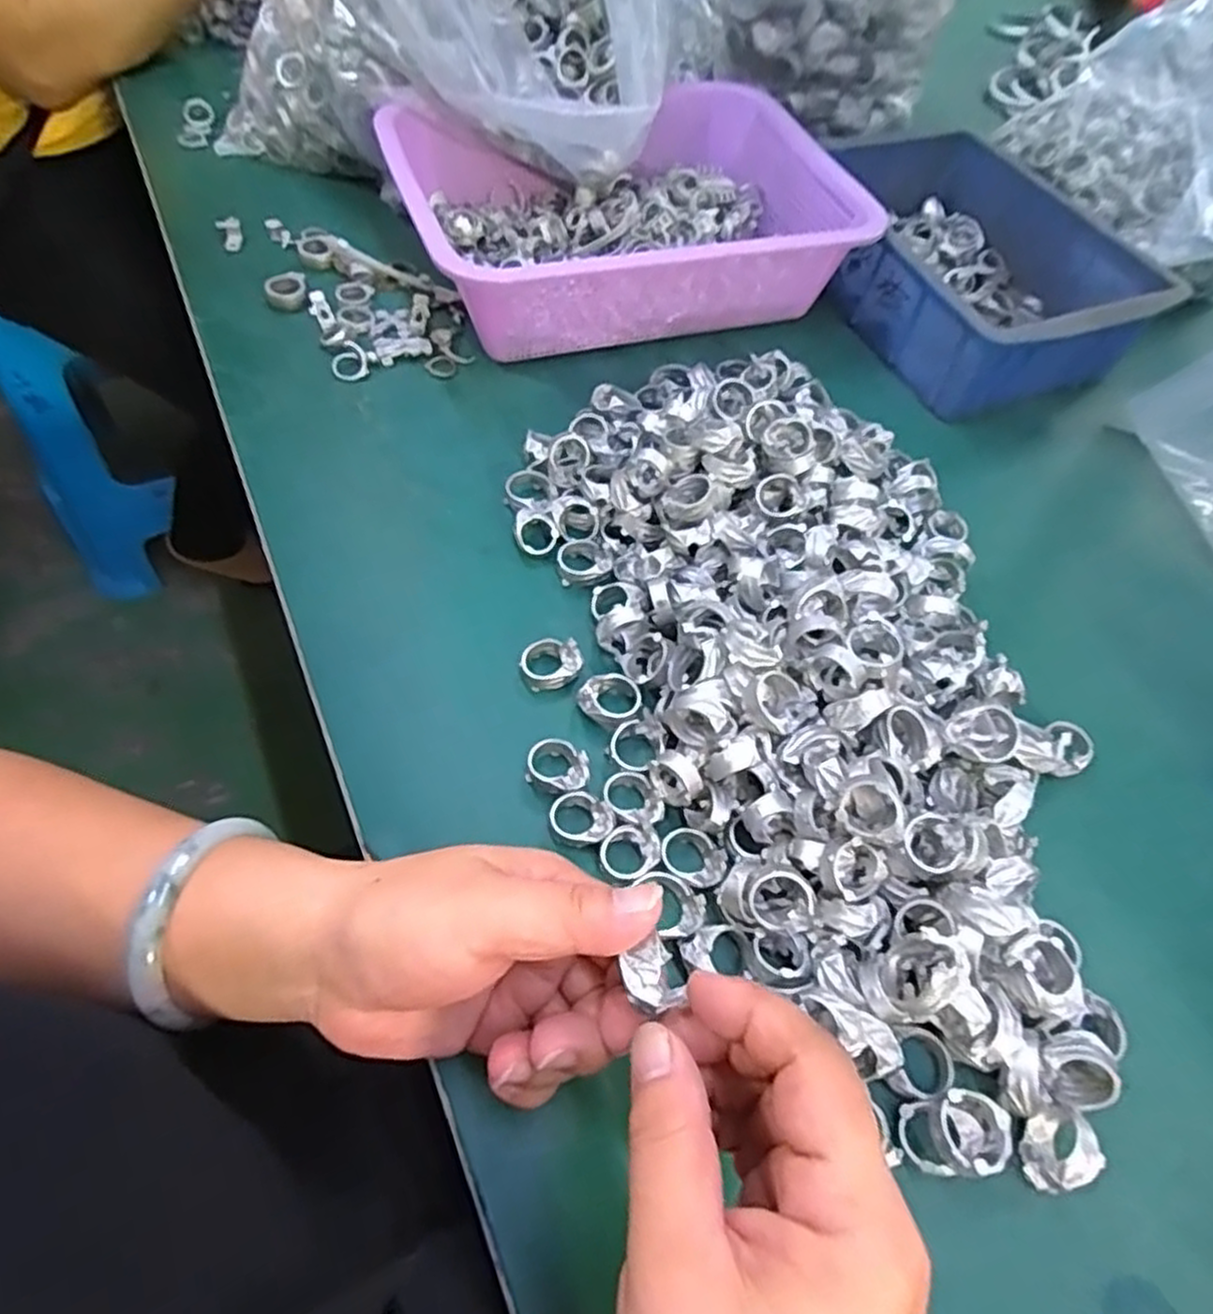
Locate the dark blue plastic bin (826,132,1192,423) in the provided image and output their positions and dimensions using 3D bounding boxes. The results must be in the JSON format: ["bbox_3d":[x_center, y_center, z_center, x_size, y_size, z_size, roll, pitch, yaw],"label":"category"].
[{"bbox_3d":[0.267,-0.295,0.552,0.193,0.062,0.244,-15,61,-15],"label":"dark blue plastic bin"}]

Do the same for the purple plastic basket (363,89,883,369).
[{"bbox_3d":[0.011,-0.316,0.534,0.282,0.079,0.231,-16,61,-15],"label":"purple plastic basket"}]

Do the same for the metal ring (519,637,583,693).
[{"bbox_3d":[-0.028,0.002,0.368,0.027,0.018,0.025,3,58,-4],"label":"metal ring"}]

